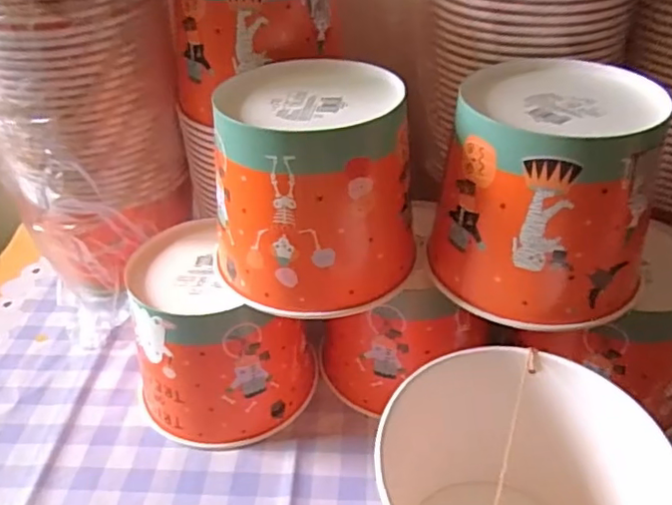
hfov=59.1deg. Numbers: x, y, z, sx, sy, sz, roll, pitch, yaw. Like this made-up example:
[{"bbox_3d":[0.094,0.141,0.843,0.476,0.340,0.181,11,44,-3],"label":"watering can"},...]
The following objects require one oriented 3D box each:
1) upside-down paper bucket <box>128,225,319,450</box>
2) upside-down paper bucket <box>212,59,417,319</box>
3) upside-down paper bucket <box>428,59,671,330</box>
[{"bbox_3d":[-0.097,0.072,0.499,0.143,0.132,0.123,8,37,14],"label":"upside-down paper bucket"},{"bbox_3d":[-0.020,-0.049,0.431,0.134,0.132,0.133,-3,38,2],"label":"upside-down paper bucket"},{"bbox_3d":[0.145,-0.044,0.414,0.139,0.132,0.135,-3,38,2],"label":"upside-down paper bucket"}]

